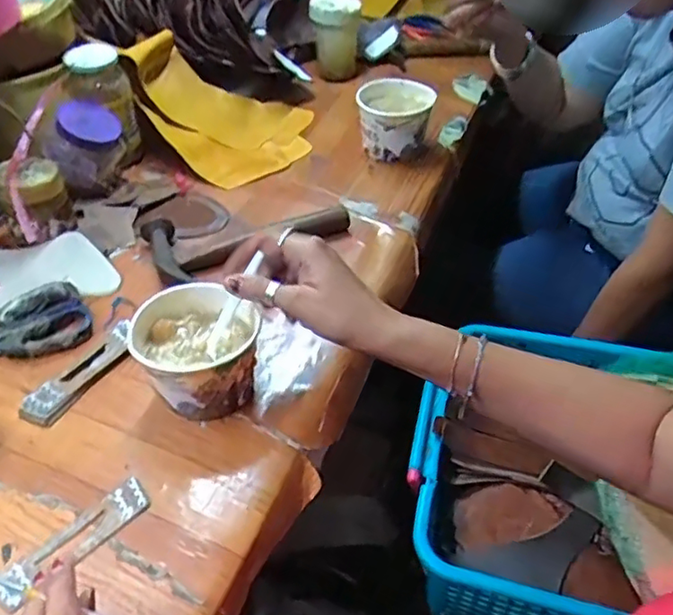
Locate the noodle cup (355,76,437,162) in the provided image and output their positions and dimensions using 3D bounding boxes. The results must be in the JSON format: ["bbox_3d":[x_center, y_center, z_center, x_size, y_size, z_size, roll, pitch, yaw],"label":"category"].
[{"bbox_3d":[0.073,-0.238,0.783,0.090,0.083,0.099,-1,45,1],"label":"noodle cup"}]

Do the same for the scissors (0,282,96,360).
[{"bbox_3d":[-0.313,0.027,0.557,0.173,0.027,0.075,-18,48,-20],"label":"scissors"}]

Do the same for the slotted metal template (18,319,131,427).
[{"bbox_3d":[-0.218,0.054,0.533,0.037,0.008,0.118,22,51,26],"label":"slotted metal template"}]

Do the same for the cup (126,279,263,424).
[{"bbox_3d":[-0.112,0.038,0.501,0.095,0.076,0.084,3,44,0],"label":"cup"}]

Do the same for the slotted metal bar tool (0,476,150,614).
[{"bbox_3d":[-0.181,0.161,0.424,0.029,0.004,0.109,35,53,29],"label":"slotted metal bar tool"}]

